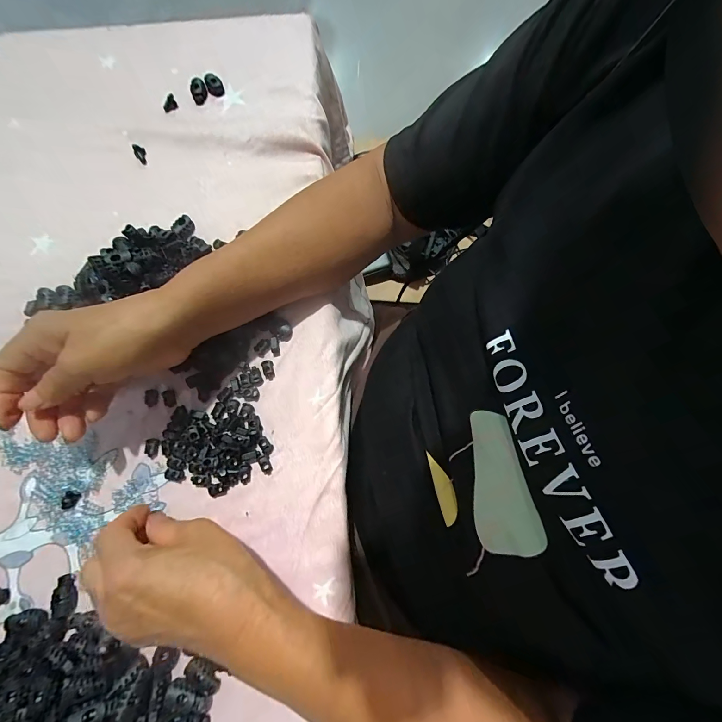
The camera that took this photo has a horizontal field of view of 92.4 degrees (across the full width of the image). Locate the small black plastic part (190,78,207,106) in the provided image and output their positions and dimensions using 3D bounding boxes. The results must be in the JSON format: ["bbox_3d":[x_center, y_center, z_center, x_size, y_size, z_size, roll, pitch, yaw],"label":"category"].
[{"bbox_3d":[-0.184,-0.306,0.392,0.018,0.015,0.018,-22,78,-6],"label":"small black plastic part"}]

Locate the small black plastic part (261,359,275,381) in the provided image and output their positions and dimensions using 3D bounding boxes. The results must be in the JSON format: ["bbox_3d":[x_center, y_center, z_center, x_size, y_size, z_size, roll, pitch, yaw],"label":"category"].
[{"bbox_3d":[-0.086,0.009,0.323,0.010,0.005,0.018,-16,78,-3],"label":"small black plastic part"}]

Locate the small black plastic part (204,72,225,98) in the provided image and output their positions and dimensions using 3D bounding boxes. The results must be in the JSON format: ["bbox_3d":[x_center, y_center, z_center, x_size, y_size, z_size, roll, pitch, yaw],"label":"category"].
[{"bbox_3d":[-0.166,-0.313,0.392,0.018,0.018,0.017,-19,78,-6],"label":"small black plastic part"}]

